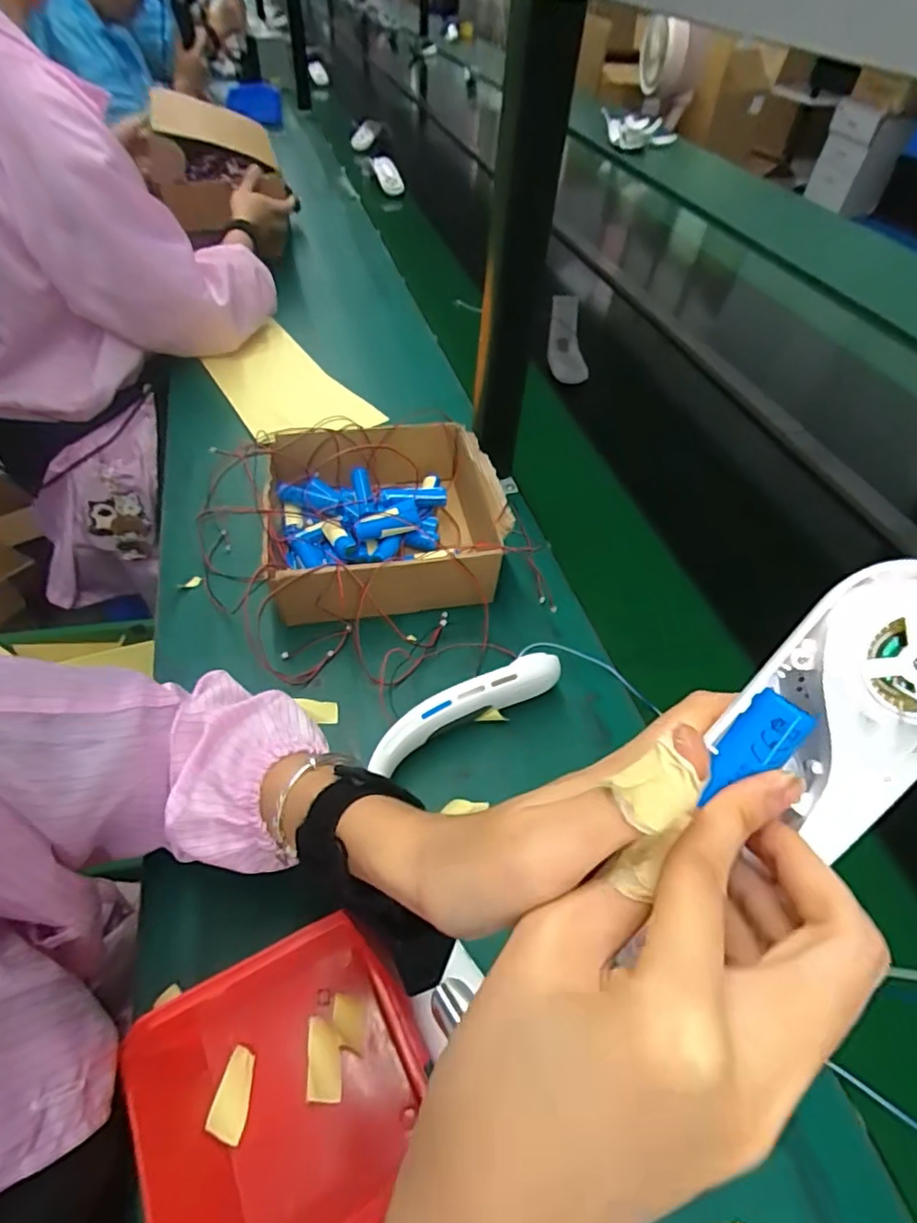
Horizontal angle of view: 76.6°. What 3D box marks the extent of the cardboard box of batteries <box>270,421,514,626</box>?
[{"bbox_3d":[-0.074,-0.095,0.577,0.212,0.082,0.209,-7,50,-10],"label":"cardboard box of batteries"}]

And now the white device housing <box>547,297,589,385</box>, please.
[{"bbox_3d":[0.166,-0.421,0.907,0.048,0.040,0.162,1,63,-3],"label":"white device housing"}]

